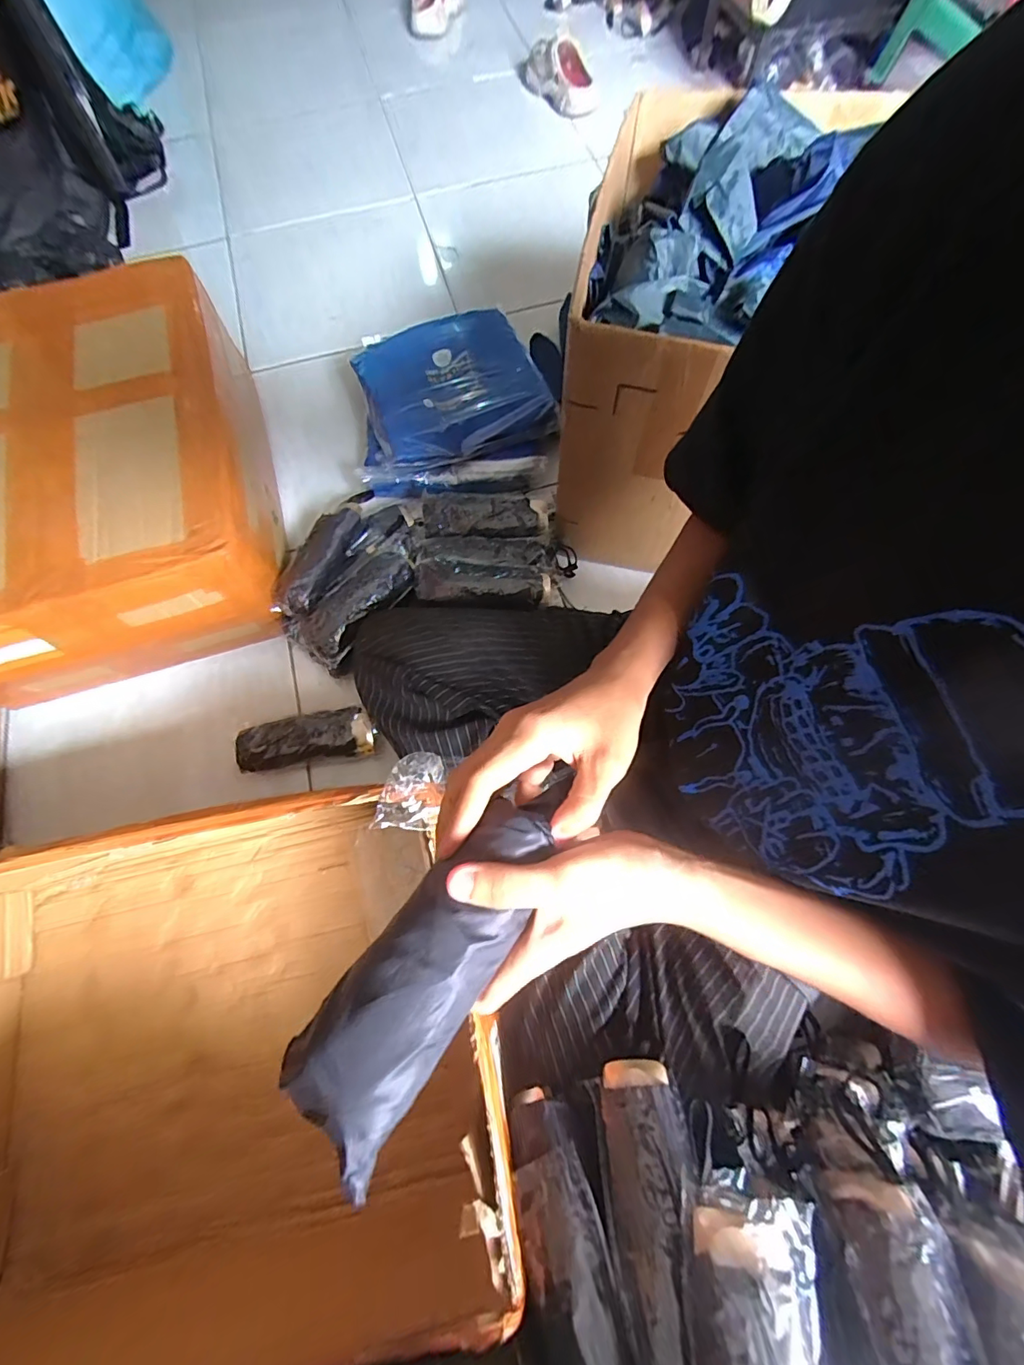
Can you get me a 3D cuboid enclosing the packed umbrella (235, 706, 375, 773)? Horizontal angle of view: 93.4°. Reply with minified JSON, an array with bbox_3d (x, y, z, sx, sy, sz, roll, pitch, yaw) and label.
[{"bbox_3d":[-0.264,0.072,0.621,0.163,0.041,0.060,-8,71,-1],"label":"packed umbrella"}]

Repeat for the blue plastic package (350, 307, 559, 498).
[{"bbox_3d":[-0.096,-0.448,0.772,0.283,0.093,0.303,-9,71,-1],"label":"blue plastic package"}]

